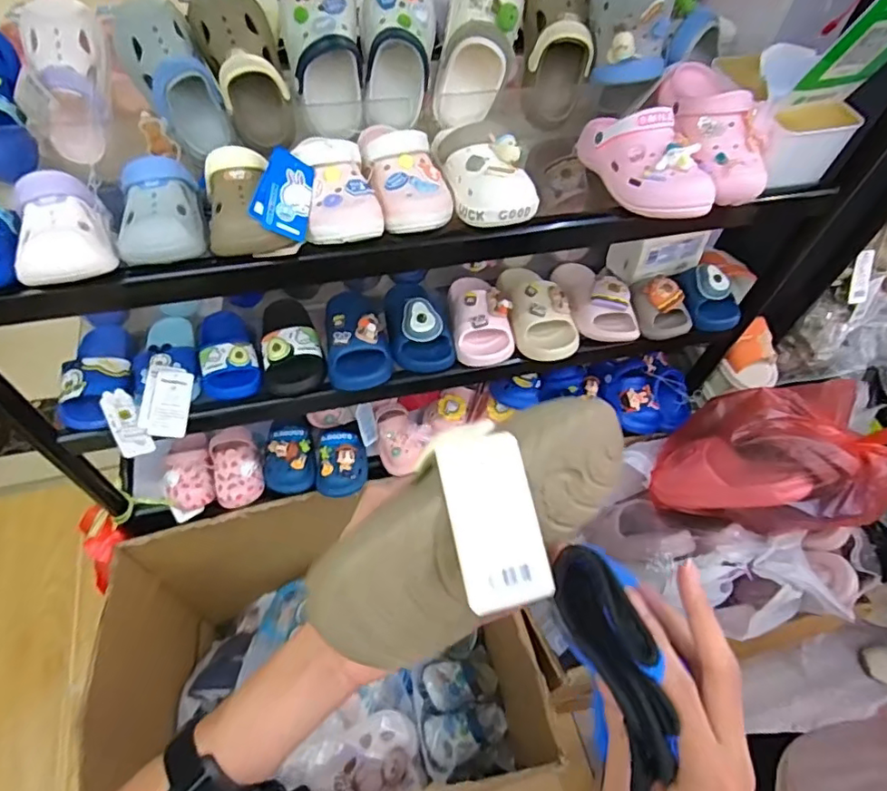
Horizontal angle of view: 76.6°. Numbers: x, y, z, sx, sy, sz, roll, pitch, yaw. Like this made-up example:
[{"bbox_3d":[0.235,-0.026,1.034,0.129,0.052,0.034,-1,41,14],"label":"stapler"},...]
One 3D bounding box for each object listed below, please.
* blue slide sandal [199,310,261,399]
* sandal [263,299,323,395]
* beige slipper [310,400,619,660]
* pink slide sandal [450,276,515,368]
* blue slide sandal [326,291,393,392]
[{"bbox_3d":[-0.320,-0.074,0.834,0.077,0.045,0.176,-11,58,-12],"label":"blue slide sandal"},{"bbox_3d":[-0.229,-0.095,0.845,0.081,0.061,0.185,-7,57,-10],"label":"sandal"},{"bbox_3d":[0.015,0.069,0.331,0.199,0.103,0.059,-34,31,-10],"label":"beige slipper"},{"bbox_3d":[0.056,-0.130,0.867,0.085,0.059,0.162,-4,56,-8],"label":"pink slide sandal"},{"bbox_3d":[-0.137,-0.108,0.866,0.085,0.078,0.203,-7,44,-10],"label":"blue slide sandal"}]

